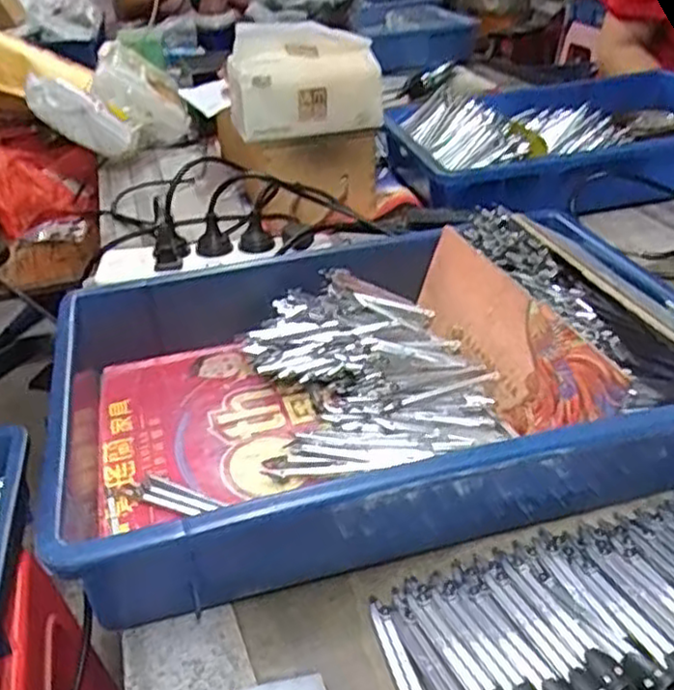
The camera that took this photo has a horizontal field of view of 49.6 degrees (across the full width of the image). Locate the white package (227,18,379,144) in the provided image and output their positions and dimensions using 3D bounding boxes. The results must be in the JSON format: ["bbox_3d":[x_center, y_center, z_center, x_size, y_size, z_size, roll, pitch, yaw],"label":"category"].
[{"bbox_3d":[-0.033,-0.278,0.770,0.158,0.111,0.057,-10,34,-11],"label":"white package"}]

